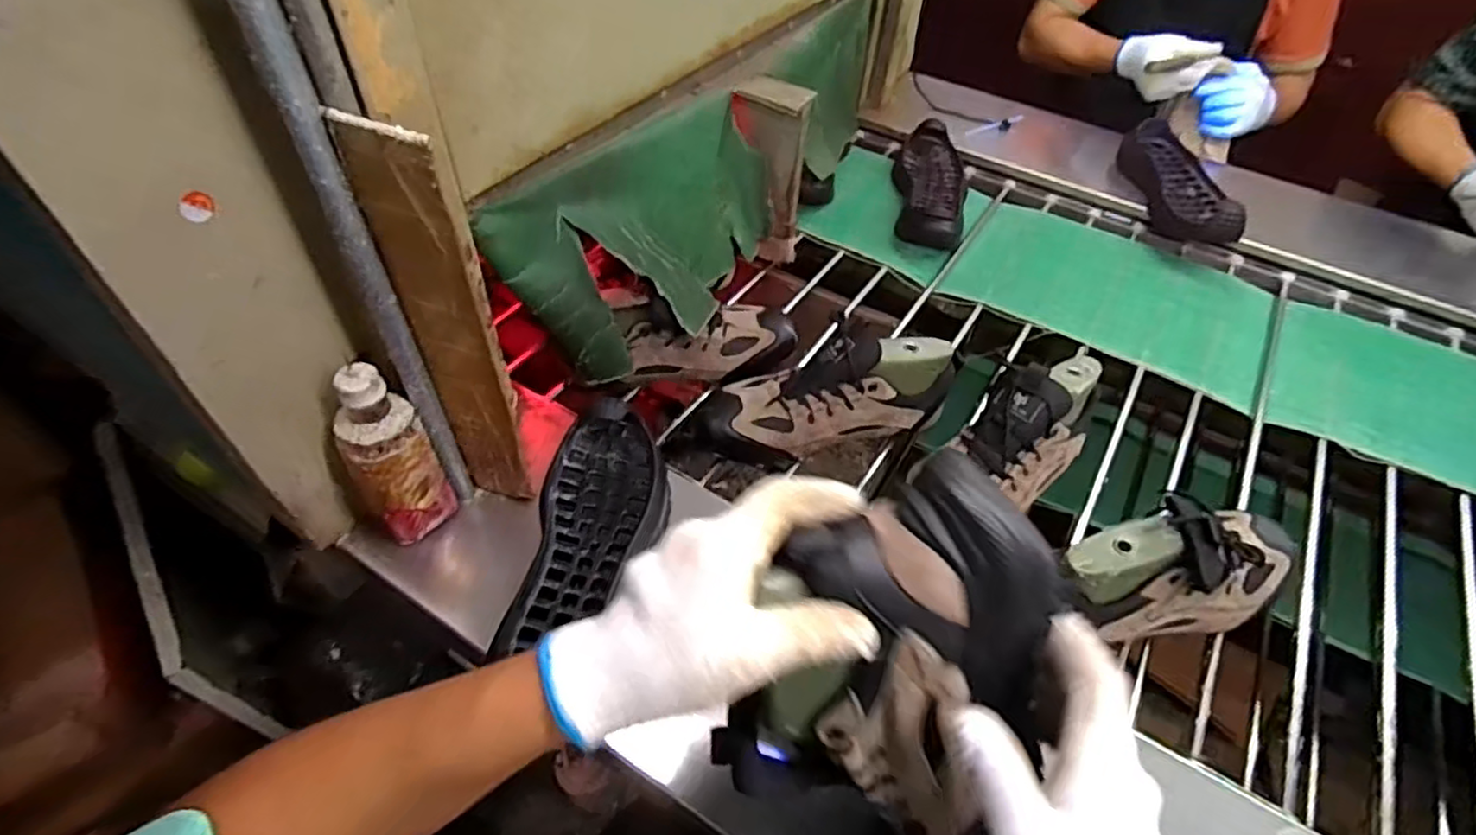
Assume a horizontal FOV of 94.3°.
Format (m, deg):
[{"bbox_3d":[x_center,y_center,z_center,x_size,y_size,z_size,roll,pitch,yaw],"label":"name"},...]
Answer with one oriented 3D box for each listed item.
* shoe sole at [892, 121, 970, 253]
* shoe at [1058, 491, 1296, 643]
[{"bbox_3d":[0.306,-0.374,1.090,0.123,0.050,0.275,15,51,8],"label":"shoe sole"},{"bbox_3d":[0.394,0.127,0.596,0.245,0.105,0.086,4,48,-21],"label":"shoe"}]

